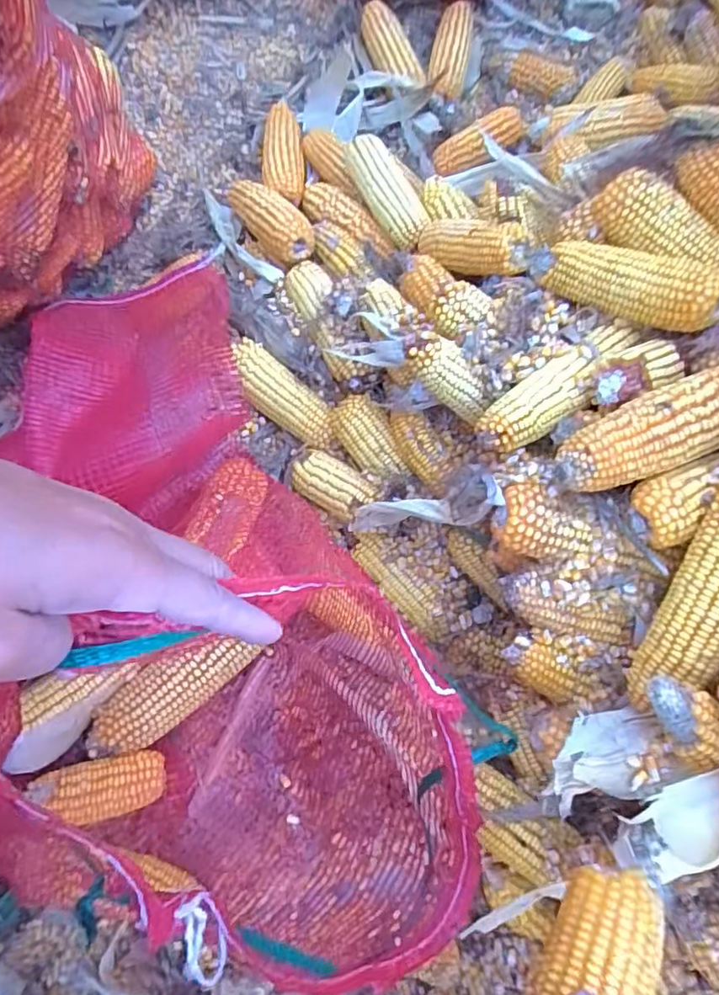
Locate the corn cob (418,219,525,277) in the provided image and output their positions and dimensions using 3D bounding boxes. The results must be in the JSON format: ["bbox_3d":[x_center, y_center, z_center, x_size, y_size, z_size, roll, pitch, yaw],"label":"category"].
[{"bbox_3d":[0.102,-0.236,0.540,0.046,0.038,0.127,-41,43,-12],"label":"corn cob"}]

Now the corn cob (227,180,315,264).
[{"bbox_3d":[-0.106,-0.325,0.660,0.056,0.043,0.165,-34,62,-11],"label":"corn cob"}]

